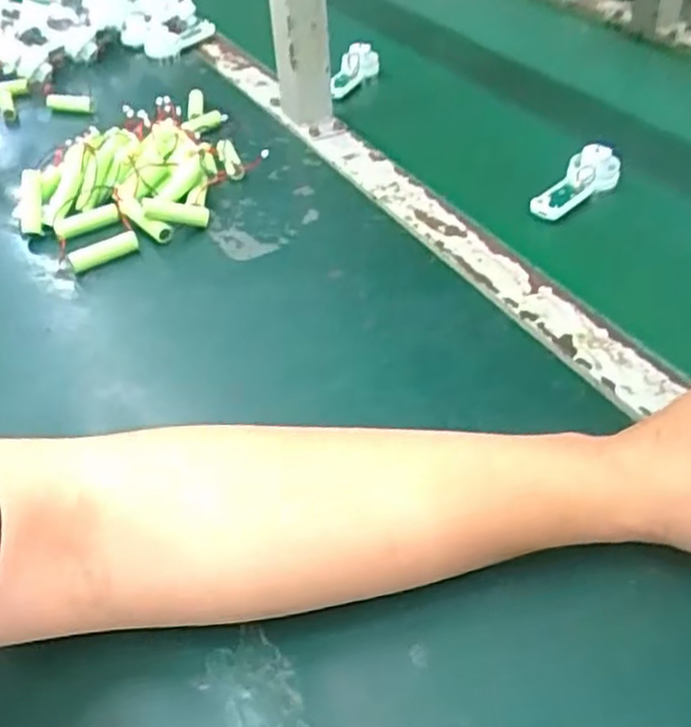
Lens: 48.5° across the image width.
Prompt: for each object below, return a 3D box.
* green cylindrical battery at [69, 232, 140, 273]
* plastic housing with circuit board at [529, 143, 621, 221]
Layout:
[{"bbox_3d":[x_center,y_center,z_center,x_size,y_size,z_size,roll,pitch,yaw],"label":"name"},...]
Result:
[{"bbox_3d":[-0.173,-0.078,0.553,0.051,0.017,0.015,-25,46,-22],"label":"green cylindrical battery"},{"bbox_3d":[0.181,-0.141,0.612,0.089,0.037,0.016,-38,11,-15],"label":"plastic housing with circuit board"}]

